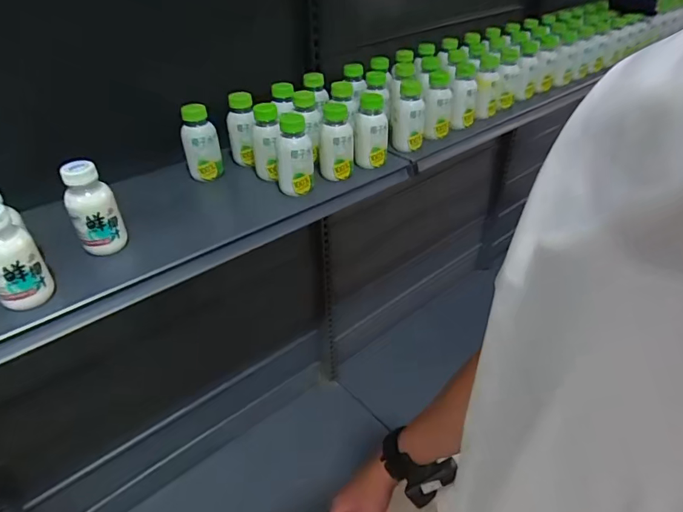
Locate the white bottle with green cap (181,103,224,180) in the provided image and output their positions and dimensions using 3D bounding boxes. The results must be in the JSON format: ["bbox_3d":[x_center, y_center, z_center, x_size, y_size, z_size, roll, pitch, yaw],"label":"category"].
[{"bbox_3d":[-0.244,-0.195,0.808,0.060,0.122,0.050,-13,38,-15],"label":"white bottle with green cap"}]

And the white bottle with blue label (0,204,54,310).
[{"bbox_3d":[-0.393,0.001,0.550,0.057,0.129,0.059,-27,44,-30],"label":"white bottle with blue label"}]

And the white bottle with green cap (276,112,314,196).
[{"bbox_3d":[-0.077,-0.164,0.758,0.058,0.126,0.049,-7,37,-7],"label":"white bottle with green cap"}]

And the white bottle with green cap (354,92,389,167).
[{"bbox_3d":[0.054,-0.230,0.847,0.061,0.128,0.073,1,37,3],"label":"white bottle with green cap"}]

